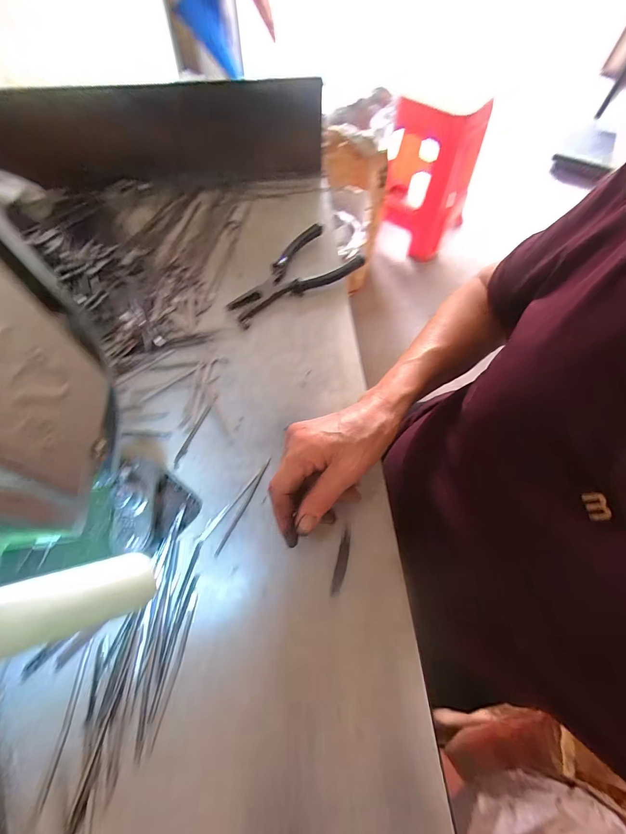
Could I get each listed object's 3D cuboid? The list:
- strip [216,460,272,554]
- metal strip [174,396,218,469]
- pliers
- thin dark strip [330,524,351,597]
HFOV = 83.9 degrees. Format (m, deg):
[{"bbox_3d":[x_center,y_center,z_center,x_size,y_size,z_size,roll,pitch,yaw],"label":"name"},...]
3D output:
[{"bbox_3d":[-0.062,0.080,0.318,0.005,0.004,0.096,23,66,11],"label":"strip"},{"bbox_3d":[-0.119,0.014,0.355,0.006,0.004,0.084,18,65,9],"label":"metal strip"},{"bbox_3d":[-0.034,-0.181,0.432,0.169,0.019,0.087,-31,67,-14],"label":"pliers"},{"bbox_3d":[0.025,0.122,0.297,0.009,0.004,0.055,13,64,7],"label":"thin dark strip"}]

